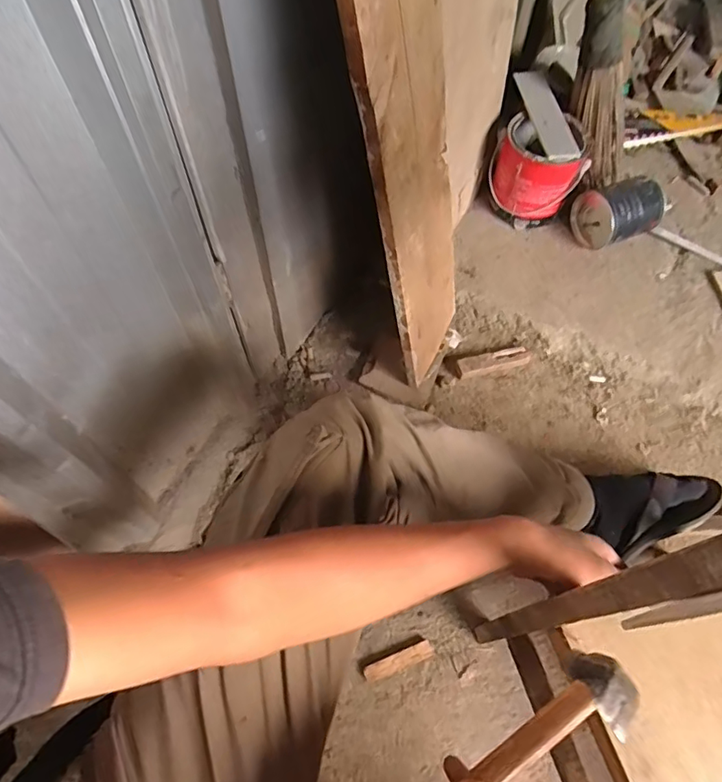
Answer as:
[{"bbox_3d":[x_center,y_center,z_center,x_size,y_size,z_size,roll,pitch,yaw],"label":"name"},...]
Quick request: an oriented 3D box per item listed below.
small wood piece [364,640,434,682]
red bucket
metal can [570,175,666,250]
[{"bbox_3d":[0.052,0.374,0.711,0.098,0.009,0.022,-18,64,-11],"label":"small wood piece"},{"bbox_3d":[0.334,-0.429,0.983,0.166,0.125,0.139,19,63,8],"label":"red bucket"},{"bbox_3d":[0.495,-0.341,0.993,0.142,0.113,0.099,-14,64,-8],"label":"metal can"}]

